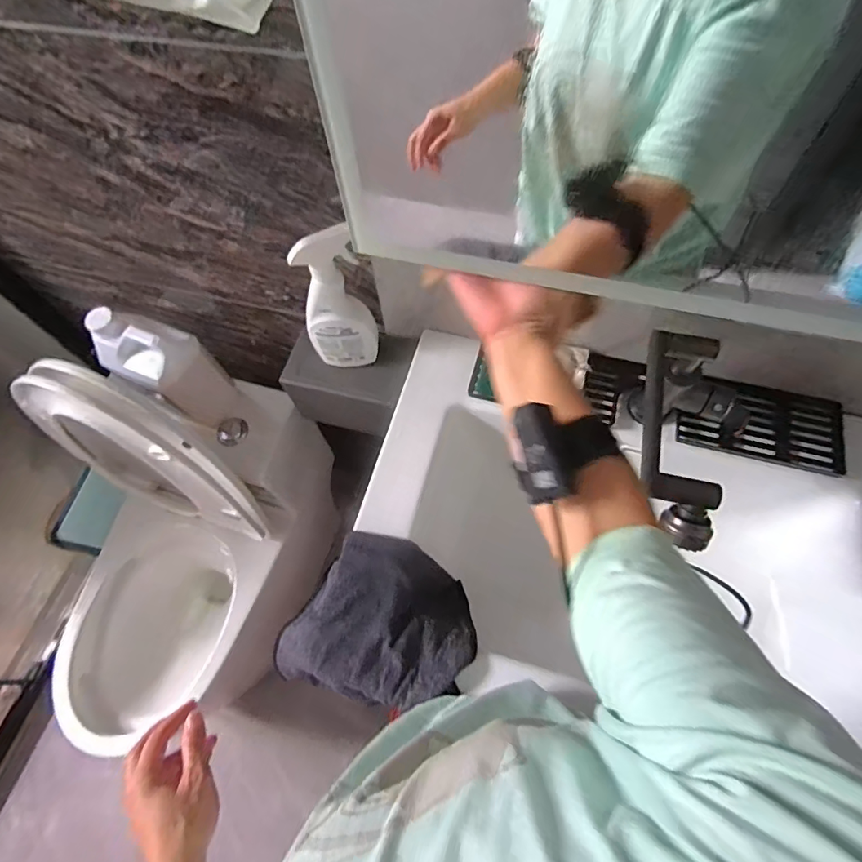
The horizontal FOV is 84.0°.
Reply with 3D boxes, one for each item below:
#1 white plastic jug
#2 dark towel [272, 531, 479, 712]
[{"bbox_3d":[-0.463,-0.103,0.838,0.156,0.246,0.096,21,67,12],"label":"white plastic jug"},{"bbox_3d":[-0.059,0.230,0.594,0.221,0.086,0.177,11,66,8],"label":"dark towel"}]

